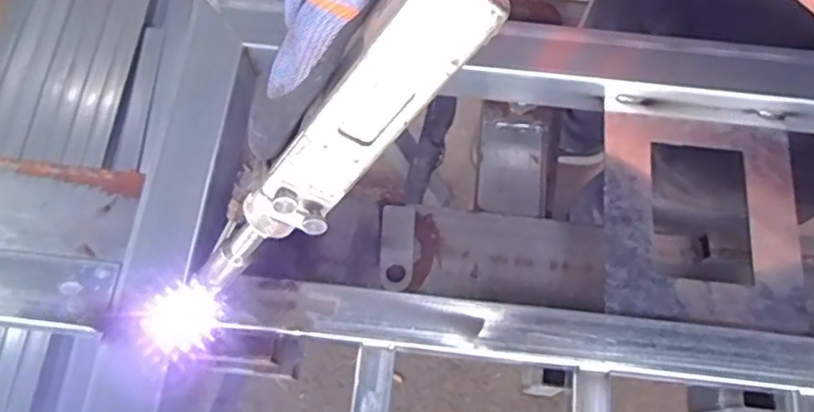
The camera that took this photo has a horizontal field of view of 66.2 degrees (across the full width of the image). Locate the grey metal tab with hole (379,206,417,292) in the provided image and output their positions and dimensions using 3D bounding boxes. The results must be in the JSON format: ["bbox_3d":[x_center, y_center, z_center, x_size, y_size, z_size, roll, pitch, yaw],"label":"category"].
[{"bbox_3d":[-0.007,0.028,0.430,0.023,0.008,0.061,3,70,-1],"label":"grey metal tab with hole"}]

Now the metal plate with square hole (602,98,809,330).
[{"bbox_3d":[0.184,0.003,0.395,0.118,0.010,0.141,5,69,2],"label":"metal plate with square hole"}]

